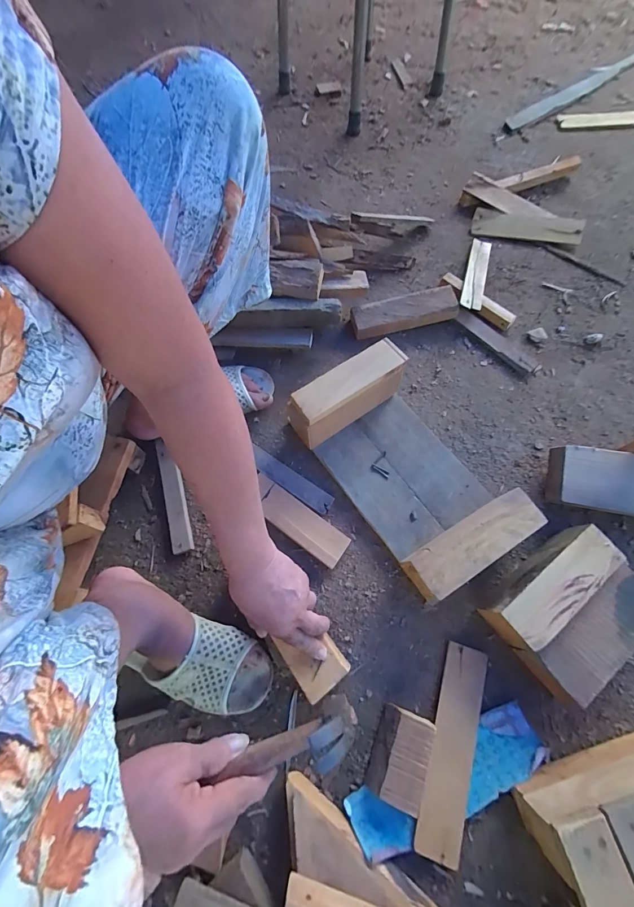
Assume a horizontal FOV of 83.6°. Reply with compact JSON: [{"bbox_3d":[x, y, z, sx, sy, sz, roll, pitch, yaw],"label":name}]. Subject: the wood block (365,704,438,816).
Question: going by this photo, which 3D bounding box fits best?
[{"bbox_3d":[0.094,0.340,0.400,0.055,0.031,0.085,20,70,7],"label":"wood block"}]

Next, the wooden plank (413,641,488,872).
[{"bbox_3d":[0.155,0.332,0.404,0.045,0.010,0.204,10,67,24],"label":"wooden plank"}]

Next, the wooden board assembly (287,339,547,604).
[{"bbox_3d":[0.121,0.014,0.487,0.175,0.104,0.310,-33,72,-12],"label":"wooden board assembly"}]

